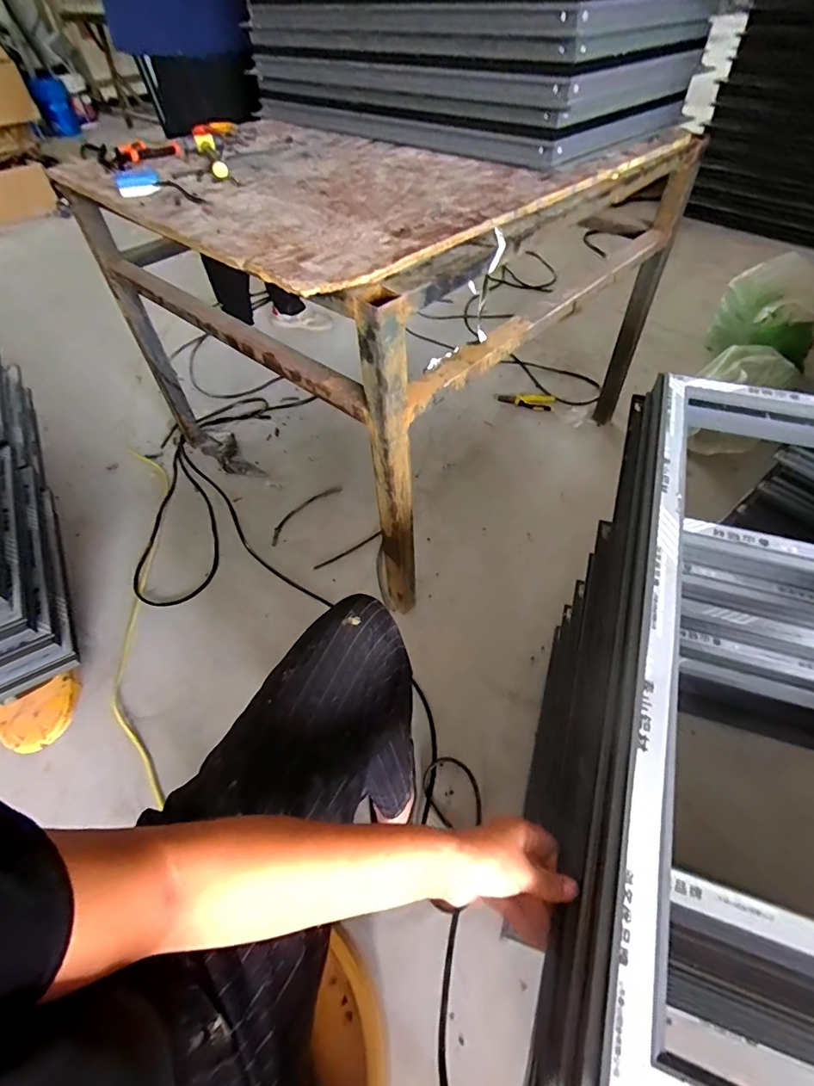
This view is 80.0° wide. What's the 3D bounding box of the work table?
[{"bbox_3d":[-0.043,-0.577,1.262,0.927,0.713,1.017,36,60,26],"label":"work table"}]

